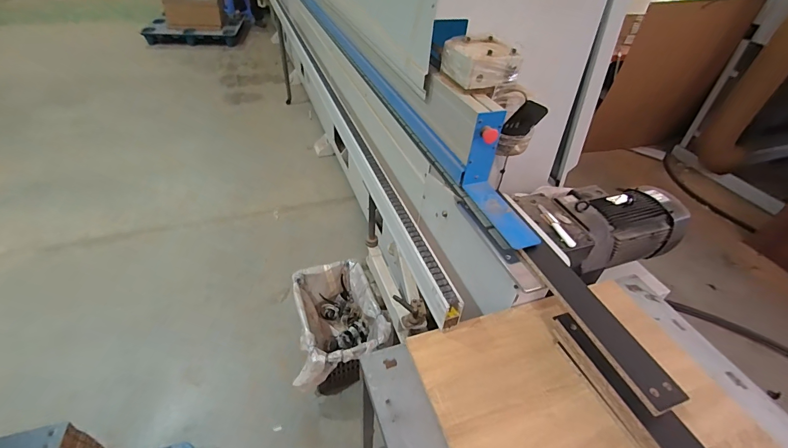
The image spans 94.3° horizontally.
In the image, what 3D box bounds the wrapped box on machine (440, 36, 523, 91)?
[{"bbox_3d":[0.233,-0.445,1.005,0.169,0.087,0.169,-8,43,-14],"label":"wrapped box on machine"}]

